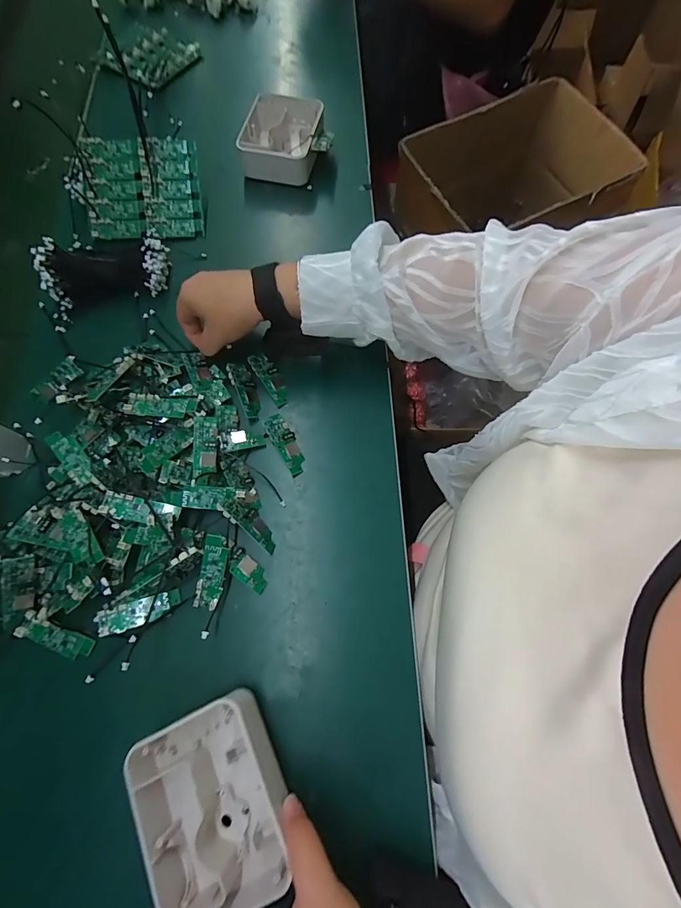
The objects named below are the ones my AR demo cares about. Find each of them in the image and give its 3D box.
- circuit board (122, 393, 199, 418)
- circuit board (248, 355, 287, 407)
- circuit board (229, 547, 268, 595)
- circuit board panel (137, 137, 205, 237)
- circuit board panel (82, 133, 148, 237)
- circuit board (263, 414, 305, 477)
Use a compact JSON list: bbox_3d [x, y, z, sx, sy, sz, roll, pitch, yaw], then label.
[{"bbox_3d":[-0.188,-0.051,0.412,0.070,0.004,0.026,5,66,-7],"label":"circuit board"},{"bbox_3d":[-0.081,-0.087,0.453,0.022,0.012,0.067,-33,74,-9],"label":"circuit board"},{"bbox_3d":[-0.090,0.114,0.384,0.046,0.006,0.024,44,52,8],"label":"circuit board"},{"bbox_3d":[-0.223,-0.349,0.515,0.071,0.009,0.117,-5,98,-12],"label":"circuit board panel"},{"bbox_3d":[-0.293,-0.346,0.509,0.069,0.005,0.118,-5,97,-9],"label":"circuit board panel"},{"bbox_3d":[-0.058,-0.011,0.426,0.024,0.011,0.069,-30,74,-8],"label":"circuit board"}]

